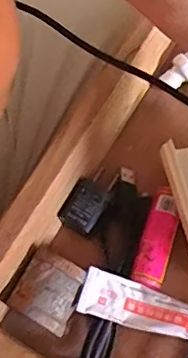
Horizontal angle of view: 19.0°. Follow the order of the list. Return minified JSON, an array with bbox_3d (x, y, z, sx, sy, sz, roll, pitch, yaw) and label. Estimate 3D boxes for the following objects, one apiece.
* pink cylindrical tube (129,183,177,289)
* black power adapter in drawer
[{"bbox_3d":[0.045,0.043,0.394,0.021,0.020,0.070,14,71,12],"label":"pink cylindrical tube"},{"bbox_3d":[-0.006,0.022,0.404,0.029,0.024,0.033,32,76,17],"label":"black power adapter in drawer"}]

